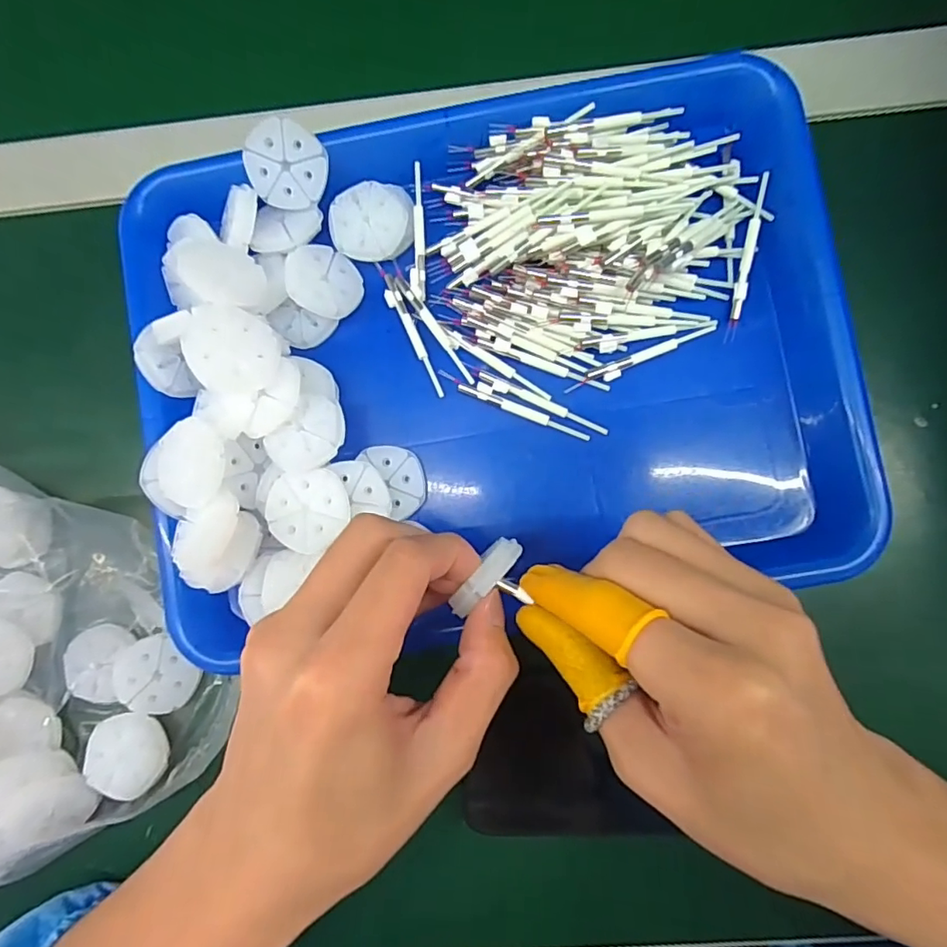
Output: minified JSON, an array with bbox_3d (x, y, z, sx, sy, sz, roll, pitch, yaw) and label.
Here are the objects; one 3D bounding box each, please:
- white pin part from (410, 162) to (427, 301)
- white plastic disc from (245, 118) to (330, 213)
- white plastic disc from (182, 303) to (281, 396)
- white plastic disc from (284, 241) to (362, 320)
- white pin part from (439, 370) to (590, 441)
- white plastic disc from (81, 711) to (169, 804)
[{"bbox_3d":[-0.029,-0.122,0.274,0.008,0.005,0.068,-2,86,3],"label":"white pin part"},{"bbox_3d":[-0.090,-0.147,0.258,0.037,0.004,0.037,-5,123,-8],"label":"white plastic disc"},{"bbox_3d":[-0.105,-0.055,0.234,0.037,0.008,0.040,5,75,-19],"label":"white plastic disc"},{"bbox_3d":[-0.074,-0.095,0.266,0.037,0.004,0.037,9,70,-27],"label":"white plastic disc"},{"bbox_3d":[0.020,-0.034,0.269,0.080,0.004,0.008,24,88,5],"label":"white pin part"},{"bbox_3d":[-0.168,0.136,0.262,0.038,0.010,0.037,0,86,3],"label":"white plastic disc"}]

